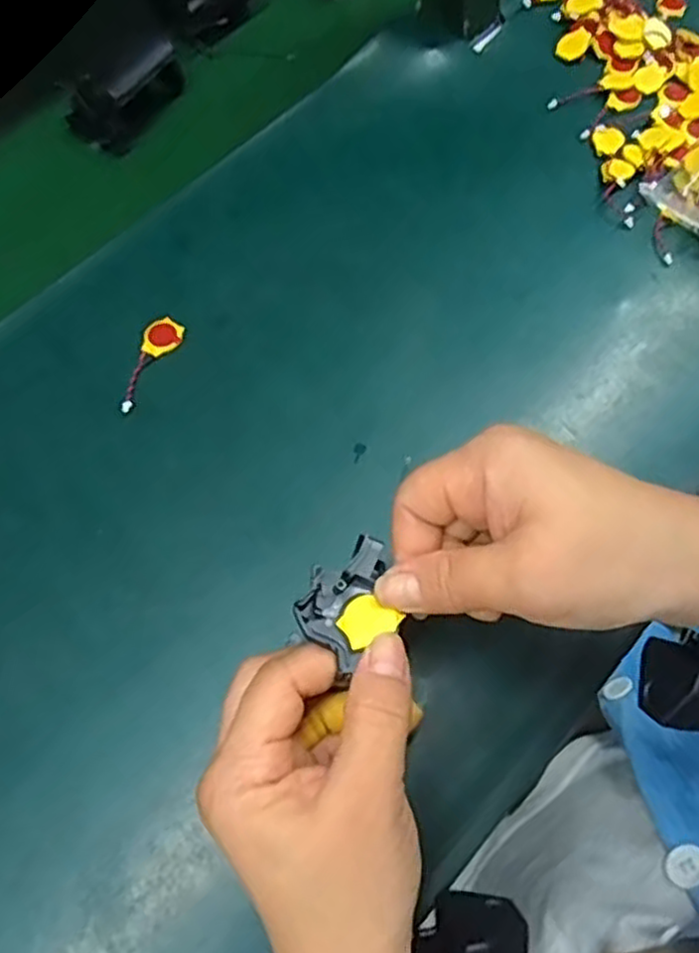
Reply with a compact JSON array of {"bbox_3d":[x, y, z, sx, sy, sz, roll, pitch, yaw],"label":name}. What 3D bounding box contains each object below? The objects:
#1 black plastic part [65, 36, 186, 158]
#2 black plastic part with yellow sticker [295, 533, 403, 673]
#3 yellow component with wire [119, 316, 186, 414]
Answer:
[{"bbox_3d":[-0.143,-0.250,0.461,0.040,0.041,0.079,36,70,13],"label":"black plastic part"},{"bbox_3d":[0.002,0.047,0.273,0.043,0.008,0.035,-39,73,-16],"label":"black plastic part with yellow sticker"},{"bbox_3d":[-0.112,-0.063,0.388,0.022,0.004,0.061,26,69,9],"label":"yellow component with wire"}]

